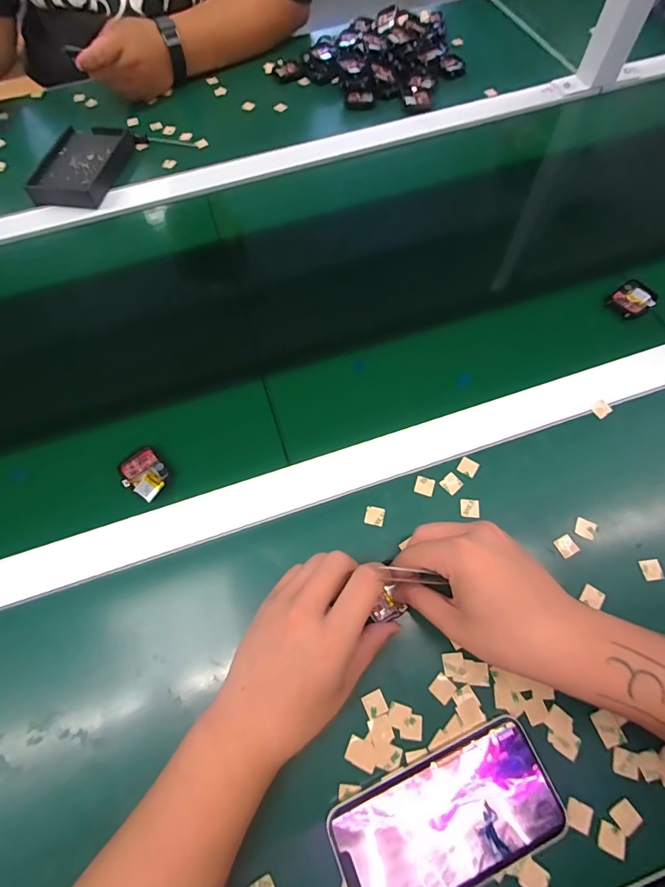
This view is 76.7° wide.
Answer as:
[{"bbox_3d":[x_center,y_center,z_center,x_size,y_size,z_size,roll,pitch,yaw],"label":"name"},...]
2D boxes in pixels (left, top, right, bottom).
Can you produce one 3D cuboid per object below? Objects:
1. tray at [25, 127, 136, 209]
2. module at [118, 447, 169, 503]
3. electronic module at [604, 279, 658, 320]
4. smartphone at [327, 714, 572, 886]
[{"bbox_3d":[-0.326,-0.364,0.552,0.089,0.025,0.143,8,67,6],"label":"tray"},{"bbox_3d":[-0.166,0.028,0.372,0.035,0.017,0.050,-40,70,-14],"label":"module"},{"bbox_3d":[0.315,-0.151,0.440,0.045,0.010,0.038,-37,70,-13],"label":"electronic module"},{"bbox_3d":[0.076,0.247,0.274,0.145,0.009,0.073,-21,67,-6],"label":"smartphone"}]

